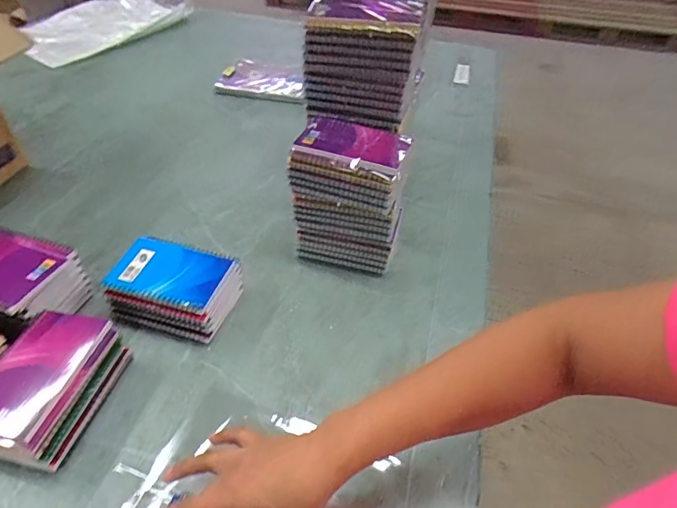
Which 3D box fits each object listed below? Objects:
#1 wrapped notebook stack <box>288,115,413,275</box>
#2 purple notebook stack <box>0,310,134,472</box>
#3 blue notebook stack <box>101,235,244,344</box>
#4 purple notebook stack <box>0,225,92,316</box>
[{"bbox_3d":[0.015,-0.077,0.605,0.139,0.173,0.108,16,45,13],"label":"wrapped notebook stack"},{"bbox_3d":[-0.288,0.132,0.456,0.103,0.064,0.140,10,44,7],"label":"purple notebook stack"},{"bbox_3d":[-0.202,0.040,0.559,0.141,0.066,0.095,11,44,8],"label":"blue notebook stack"},{"bbox_3d":[-0.374,0.033,0.526,0.135,0.073,0.102,13,45,9],"label":"purple notebook stack"}]

